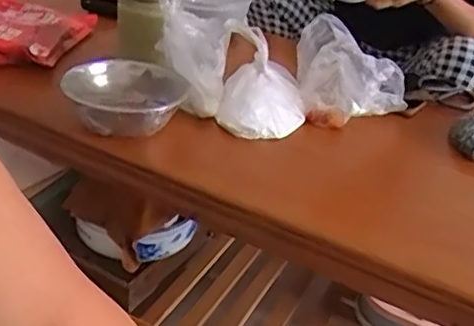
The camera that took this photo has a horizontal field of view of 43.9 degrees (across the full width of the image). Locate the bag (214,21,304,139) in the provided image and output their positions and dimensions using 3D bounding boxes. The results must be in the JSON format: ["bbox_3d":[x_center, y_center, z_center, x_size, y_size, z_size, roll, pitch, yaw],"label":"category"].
[{"bbox_3d":[0.037,-0.106,0.843,0.119,0.132,0.144,6,31,-1],"label":"bag"}]

